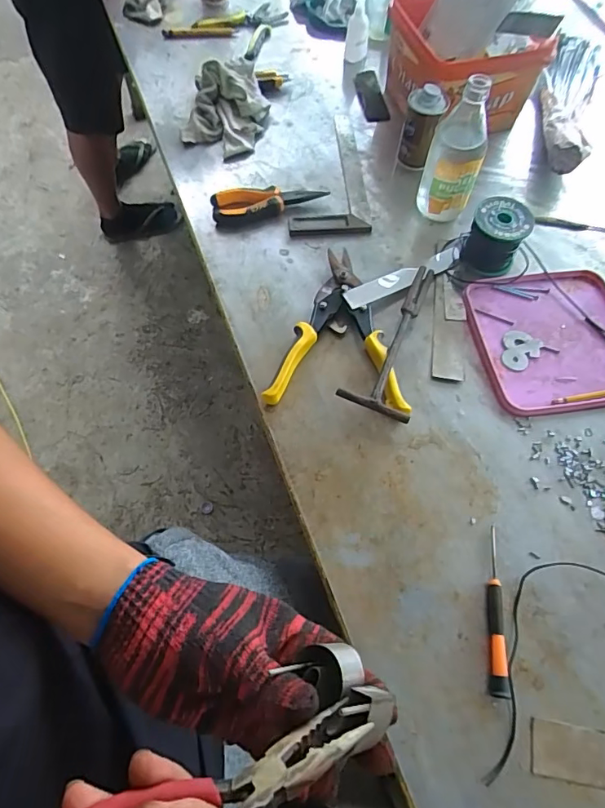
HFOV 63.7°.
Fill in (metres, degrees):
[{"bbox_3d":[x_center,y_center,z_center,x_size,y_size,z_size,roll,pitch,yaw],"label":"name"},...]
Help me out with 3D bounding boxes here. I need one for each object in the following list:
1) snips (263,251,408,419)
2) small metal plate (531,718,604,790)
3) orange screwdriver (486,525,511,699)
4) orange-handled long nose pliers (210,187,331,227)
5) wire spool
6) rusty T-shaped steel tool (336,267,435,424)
[{"bbox_3d":[0.046,-0.090,0.573,0.149,0.026,0.211,5,64,3],"label":"snips"},{"bbox_3d":[0.228,0.287,0.397,0.080,0.004,0.039,9,64,5],"label":"small metal plate"},{"bbox_3d":[0.175,0.185,0.442,0.017,0.013,0.142,5,64,3],"label":"orange screwdriver"},{"bbox_3d":[-0.045,-0.279,0.668,0.156,0.023,0.044,-13,64,-6],"label":"orange-handled long nose pliers"},{"bbox_3d":[0.242,-0.206,0.612,0.070,0.063,0.076,27,67,13],"label":"wire spool"},{"bbox_3d":[0.118,-0.078,0.561,0.075,0.038,0.224,23,66,11],"label":"rusty T-shaped steel tool"}]

